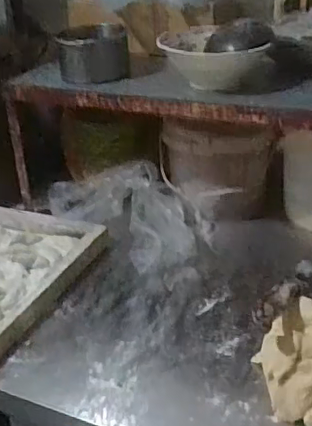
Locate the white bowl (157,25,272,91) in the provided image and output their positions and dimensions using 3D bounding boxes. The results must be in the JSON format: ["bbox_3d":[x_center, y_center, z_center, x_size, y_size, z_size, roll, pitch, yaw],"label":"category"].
[{"bbox_3d":[0.083,-0.266,1.045,0.145,0.077,0.174,-22,34,-29],"label":"white bowl"}]

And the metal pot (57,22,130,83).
[{"bbox_3d":[-0.115,-0.308,1.136,0.128,0.088,0.123,-4,29,0],"label":"metal pot"}]

